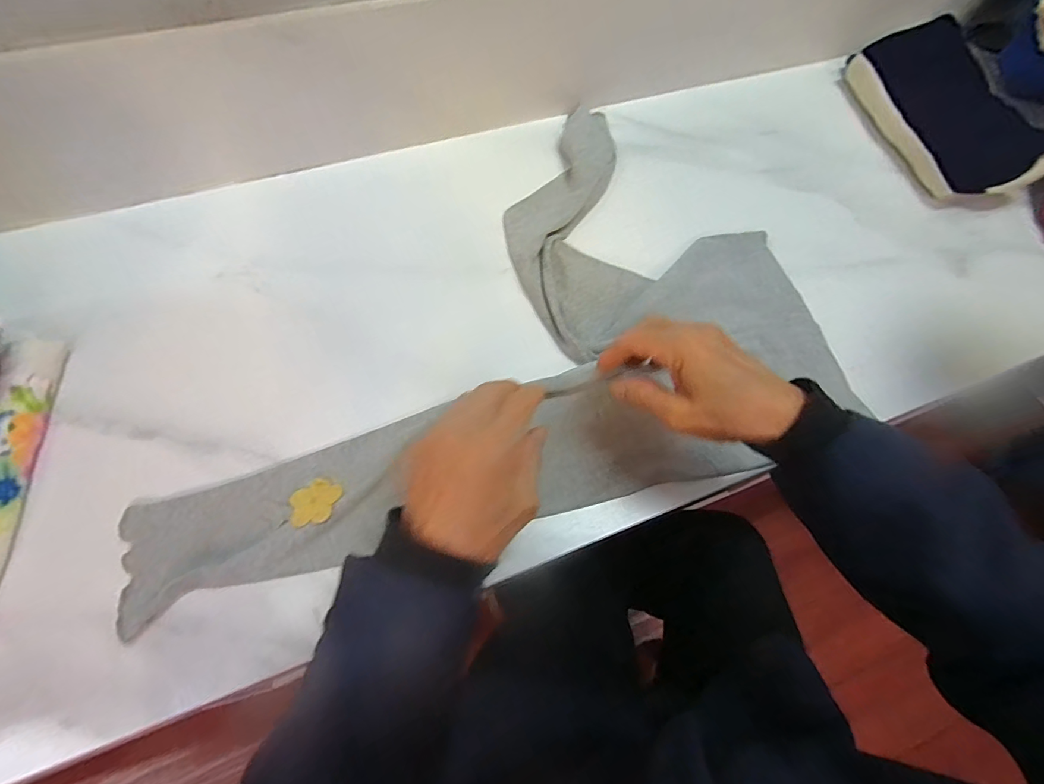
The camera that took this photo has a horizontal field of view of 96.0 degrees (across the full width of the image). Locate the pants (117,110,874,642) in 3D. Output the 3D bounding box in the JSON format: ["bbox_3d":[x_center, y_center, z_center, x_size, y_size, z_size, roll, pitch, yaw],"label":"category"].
[{"bbox_3d":[-0.030,-0.029,0.424,0.613,0.026,0.384,-30,69,-14],"label":"pants"}]

